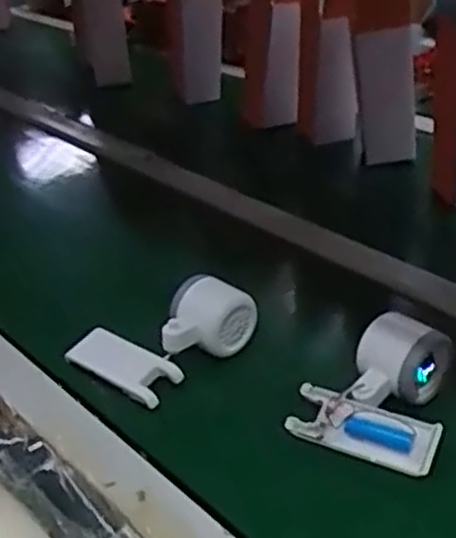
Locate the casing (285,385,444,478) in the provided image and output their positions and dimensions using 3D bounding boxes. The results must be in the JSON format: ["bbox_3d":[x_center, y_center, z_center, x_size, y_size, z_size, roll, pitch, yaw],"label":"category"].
[{"bbox_3d":[0.097,0.116,0.543,0.104,0.017,0.039,14,64,25],"label":"casing"}]

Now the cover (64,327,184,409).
[{"bbox_3d":[-0.087,0.079,0.615,0.092,0.020,0.042,21,38,32],"label":"cover"}]

